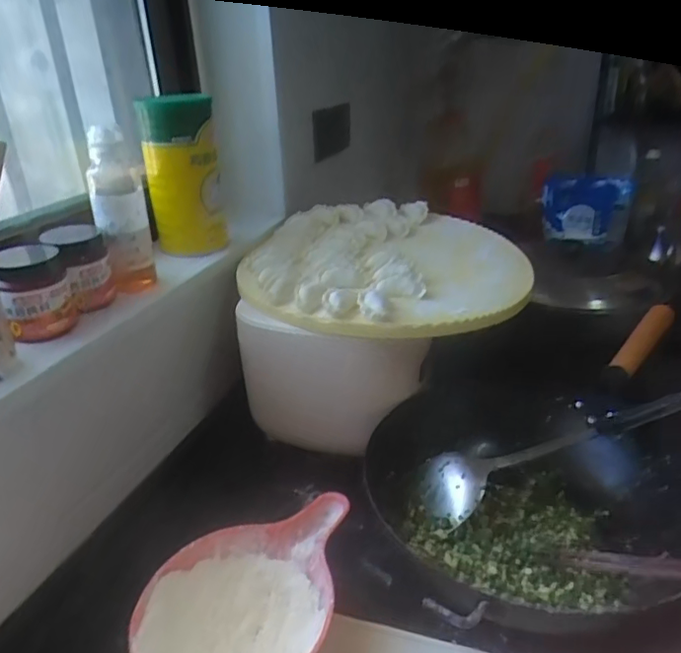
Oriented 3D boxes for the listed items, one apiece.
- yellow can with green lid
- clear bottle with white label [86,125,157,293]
[{"bbox_3d":[-0.213,-0.201,0.786,0.097,0.213,0.083,-10,24,-14],"label":"yellow can with green lid"},{"bbox_3d":[-0.259,-0.136,0.682,0.059,0.179,0.062,-12,25,-19],"label":"clear bottle with white label"}]

